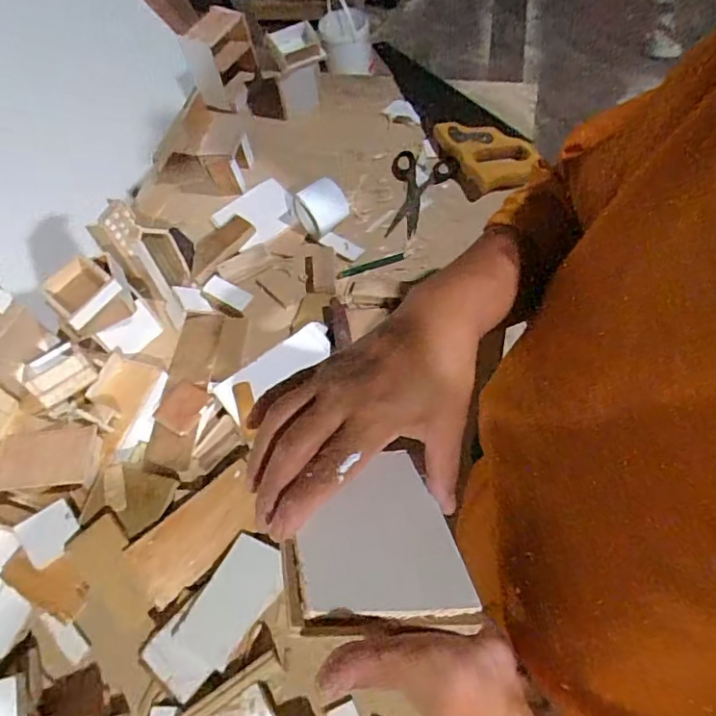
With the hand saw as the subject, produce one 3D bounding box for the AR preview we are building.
[{"bbox_3d":[0.133,-0.370,0.797,0.104,0.028,0.397,-20,60,-2],"label":"hand saw"}]

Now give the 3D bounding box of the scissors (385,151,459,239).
[{"bbox_3d":[0.084,-0.221,0.721,0.088,0.017,0.166,4,62,11],"label":"scissors"}]

